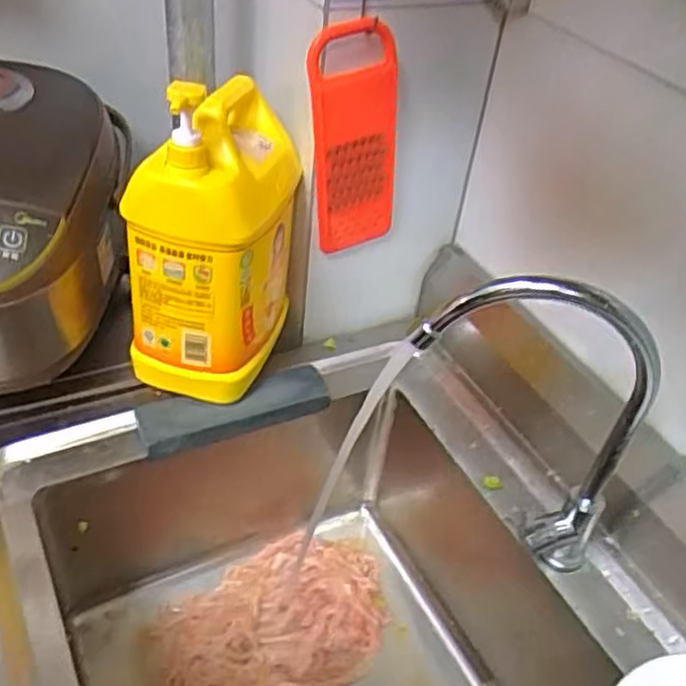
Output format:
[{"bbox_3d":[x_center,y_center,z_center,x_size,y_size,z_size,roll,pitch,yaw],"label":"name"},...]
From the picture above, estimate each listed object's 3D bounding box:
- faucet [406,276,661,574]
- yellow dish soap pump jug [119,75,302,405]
[{"bbox_3d":[0.146,0.077,0.621,0.195,0.298,0.052,16,42,11],"label":"faucet"},{"bbox_3d":[-0.126,-0.108,0.734,0.126,0.260,0.194,13,41,7],"label":"yellow dish soap pump jug"}]

